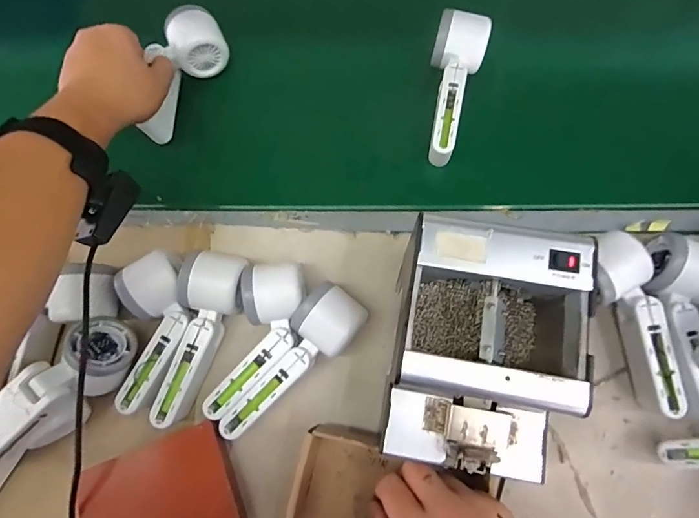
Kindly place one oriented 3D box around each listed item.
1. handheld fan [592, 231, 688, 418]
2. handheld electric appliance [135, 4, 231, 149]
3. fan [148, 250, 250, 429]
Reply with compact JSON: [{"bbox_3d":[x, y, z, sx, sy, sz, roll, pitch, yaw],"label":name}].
[{"bbox_3d":[0.256,0.059,0.391,0.054,0.053,0.163,-12,75,2],"label":"handheld fan"},{"bbox_3d":[-0.195,-0.211,0.480,0.070,0.048,0.158,20,86,6],"label":"handheld electric appliance"},{"bbox_3d":[-0.142,0.072,0.399,0.053,0.042,0.160,17,89,5],"label":"fan"}]

